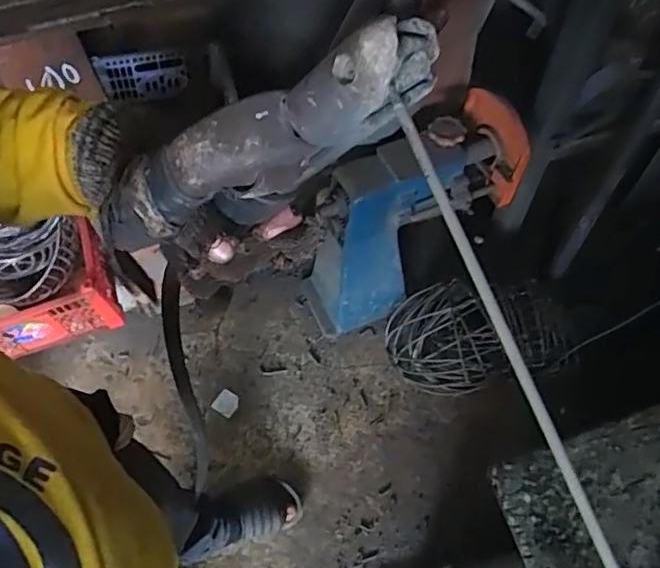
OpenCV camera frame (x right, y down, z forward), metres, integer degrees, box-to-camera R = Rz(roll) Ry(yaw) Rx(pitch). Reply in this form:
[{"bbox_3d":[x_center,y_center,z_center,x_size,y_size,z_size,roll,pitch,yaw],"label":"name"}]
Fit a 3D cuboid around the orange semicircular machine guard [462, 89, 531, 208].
[{"bbox_3d":[0.320,-0.267,1.128,0.071,0.105,0.223,-18,89,-8],"label":"orange semicircular machine guard"}]

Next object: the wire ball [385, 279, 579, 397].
[{"bbox_3d":[0.305,0.117,1.295,0.356,0.162,0.228,3,61,4],"label":"wire ball"}]

